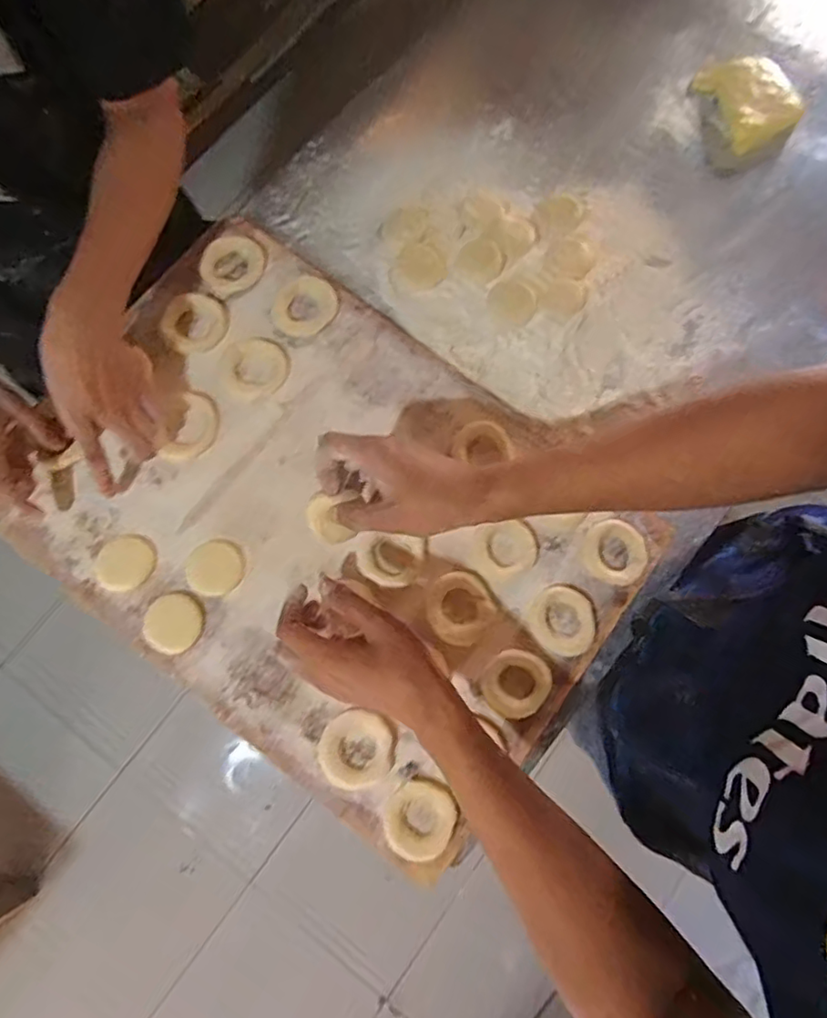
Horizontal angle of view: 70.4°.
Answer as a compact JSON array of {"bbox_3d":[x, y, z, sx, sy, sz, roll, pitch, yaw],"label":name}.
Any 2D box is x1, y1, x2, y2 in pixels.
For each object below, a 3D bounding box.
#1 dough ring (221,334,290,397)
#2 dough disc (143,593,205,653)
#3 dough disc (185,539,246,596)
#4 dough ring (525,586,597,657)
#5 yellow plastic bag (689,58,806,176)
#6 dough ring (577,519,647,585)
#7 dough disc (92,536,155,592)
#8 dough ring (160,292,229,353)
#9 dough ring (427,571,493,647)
[{"bbox_3d":[-0.167,-0.150,0.619,0.067,0.005,0.066,0,78,-1],"label":"dough ring"},{"bbox_3d":[-0.234,0.110,0.570,0.053,0.006,0.053,0,78,-1],"label":"dough disc"},{"bbox_3d":[-0.194,0.058,0.575,0.054,0.005,0.052,0,78,-1],"label":"dough disc"},{"bbox_3d":[0.150,0.111,0.582,0.066,0.009,0.062,0,78,-1],"label":"dough ring"},{"bbox_3d":[0.403,-0.484,0.709,0.123,0.027,0.136,-19,79,-5],"label":"yellow plastic bag"},{"bbox_3d":[0.205,0.043,0.604,0.066,0.013,0.062,0,78,-1],"label":"dough ring"},{"bbox_3d":[-0.281,0.053,0.570,0.049,0.007,0.054,31,79,5],"label":"dough disc"},{"bbox_3d":[-0.234,-0.199,0.626,0.066,0.008,0.064,0,78,-1],"label":"dough ring"},{"bbox_3d":[0.047,0.097,0.581,0.063,0.007,0.070,-13,79,-4],"label":"dough ring"}]

